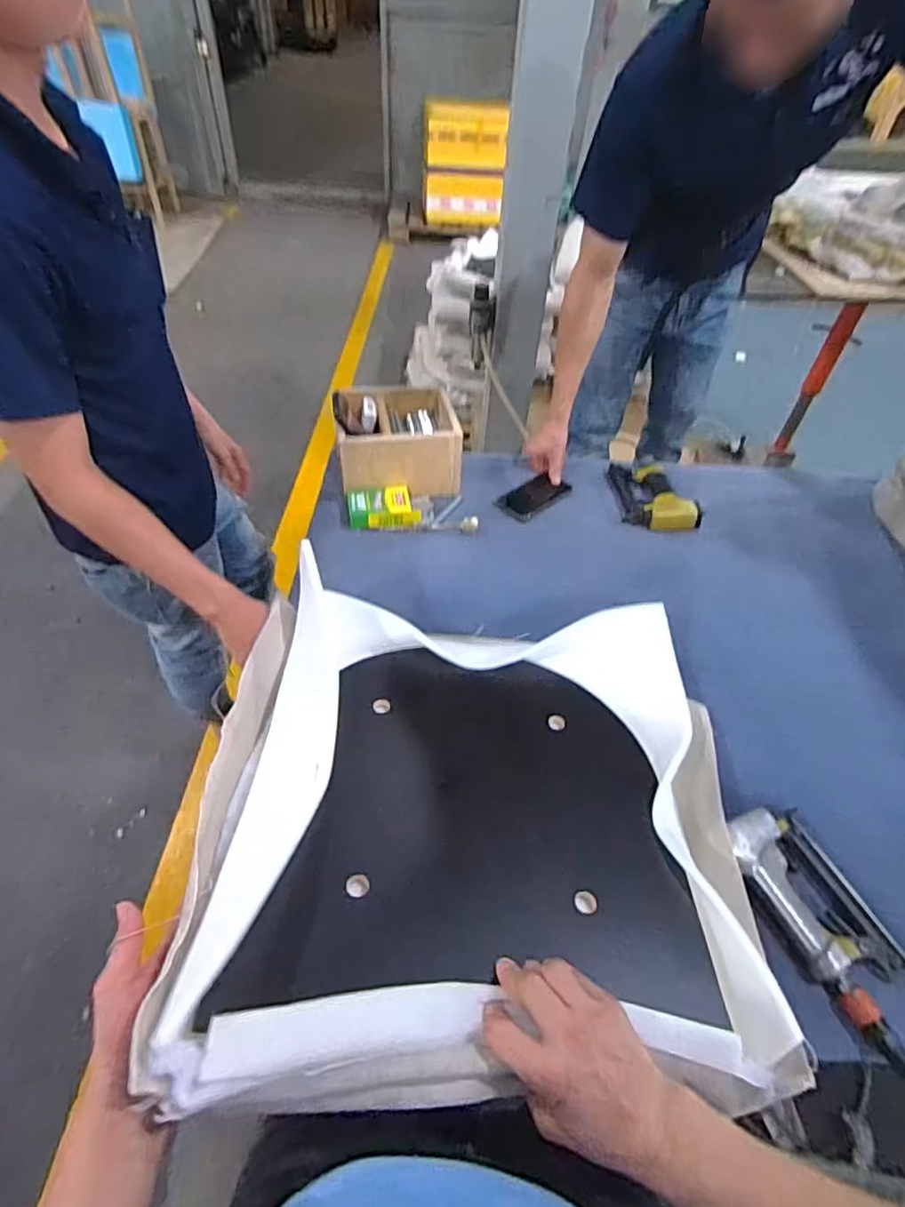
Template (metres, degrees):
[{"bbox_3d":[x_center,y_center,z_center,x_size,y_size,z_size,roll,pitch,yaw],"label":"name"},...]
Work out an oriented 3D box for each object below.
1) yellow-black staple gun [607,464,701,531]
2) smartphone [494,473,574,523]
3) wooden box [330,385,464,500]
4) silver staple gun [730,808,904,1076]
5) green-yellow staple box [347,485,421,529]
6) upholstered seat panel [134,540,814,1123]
[{"bbox_3d":[0.390,-0.221,1.143,0.143,0.038,0.204,1,48,-3],"label":"yellow-black staple gun"},{"bbox_3d":[0.157,-0.209,1.148,0.078,0.006,0.152,37,56,26],"label":"smartphone"},{"bbox_3d":[-0.108,-0.308,1.133,0.223,0.129,0.198,-7,49,-10],"label":"wooden box"},{"bbox_3d":[0.411,0.343,0.646,0.124,0.040,0.248,-21,53,-21],"label":"silver staple gun"},{"bbox_3d":[-0.126,-0.174,1.073,0.132,0.032,0.082,-6,49,-9],"label":"green-yellow staple box"},{"bbox_3d":[0.035,0.203,0.633,0.567,0.126,0.555,1,48,-3],"label":"upholstered seat panel"}]

